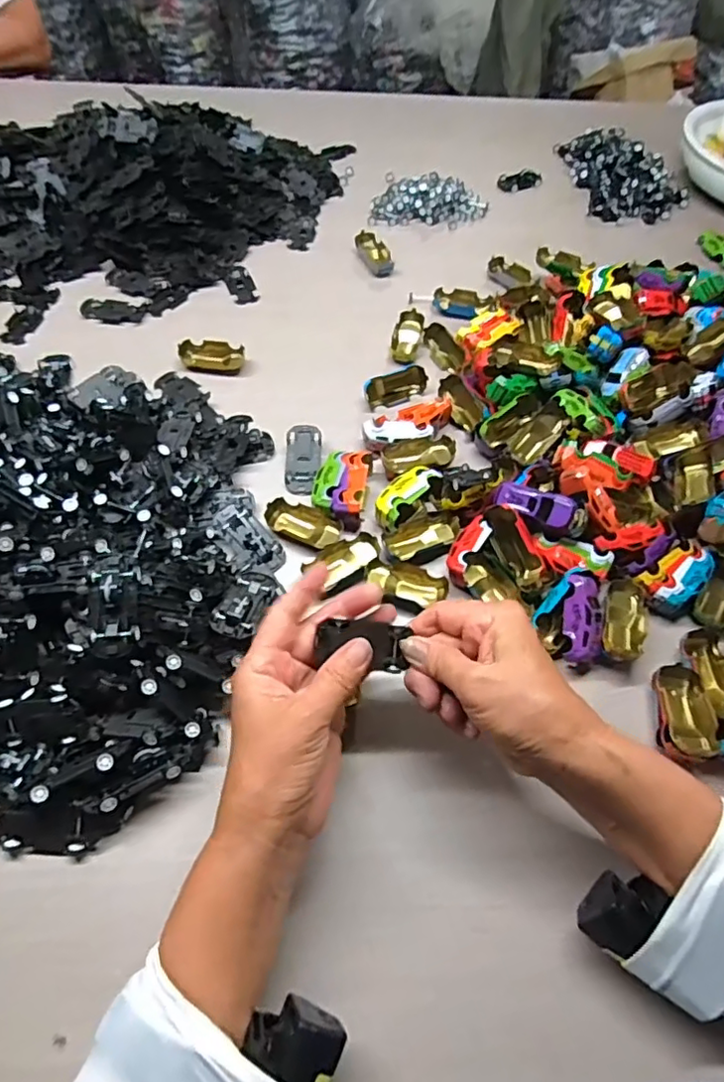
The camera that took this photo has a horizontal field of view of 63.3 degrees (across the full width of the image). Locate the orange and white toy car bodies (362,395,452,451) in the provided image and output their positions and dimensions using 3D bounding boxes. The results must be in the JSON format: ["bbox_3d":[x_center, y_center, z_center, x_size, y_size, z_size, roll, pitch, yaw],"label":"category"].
[{"bbox_3d":[0.046,-0.104,0.531,0.089,0.022,0.032,-17,60,-14],"label":"orange and white toy car bodies"}]

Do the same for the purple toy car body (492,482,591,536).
[{"bbox_3d":[0.141,-0.028,0.455,0.072,0.014,0.024,24,59,11],"label":"purple toy car body"}]

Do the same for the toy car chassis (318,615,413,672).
[{"bbox_3d":[0.001,0.061,0.358,0.055,0.014,0.027,16,83,-21],"label":"toy car chassis"}]

